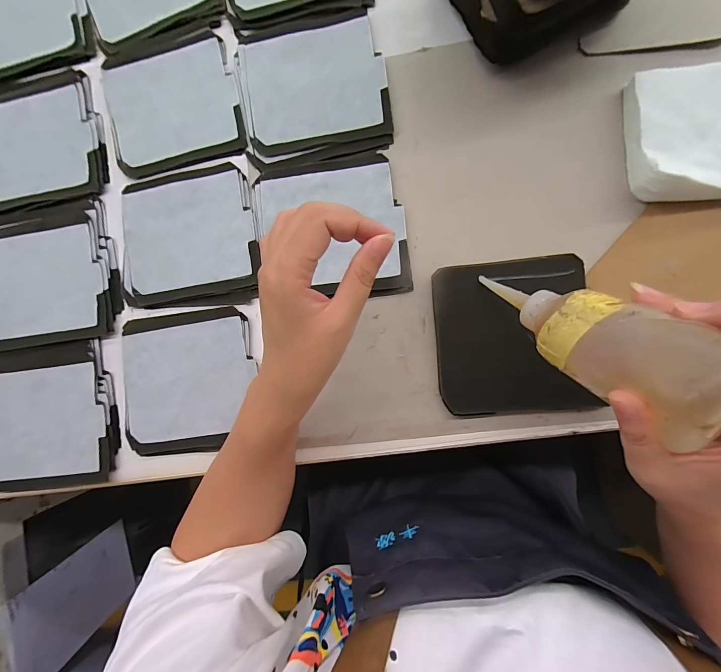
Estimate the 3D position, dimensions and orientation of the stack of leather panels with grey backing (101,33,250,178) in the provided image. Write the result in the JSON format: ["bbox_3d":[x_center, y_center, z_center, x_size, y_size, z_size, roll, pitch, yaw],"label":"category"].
[{"bbox_3d":[-0.193,-0.238,0.340,0.143,0.009,0.130,-9,87,5],"label":"stack of leather panels with grey backing"}]

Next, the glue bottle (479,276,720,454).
[{"bbox_3d":[0.139,-0.002,0.213,0.048,0.163,0.040,-41,123,3],"label":"glue bottle"}]

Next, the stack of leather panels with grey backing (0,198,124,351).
[{"bbox_3d":[-0.324,-0.066,0.339,0.145,0.012,0.145,-6,87,5],"label":"stack of leather panels with grey backing"}]

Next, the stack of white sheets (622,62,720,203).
[{"bbox_3d":[0.302,-0.171,0.277,0.131,0.026,0.113,-4,87,6],"label":"stack of white sheets"}]

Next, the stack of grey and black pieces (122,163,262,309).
[{"bbox_3d":[-0.173,-0.099,0.327,0.138,0.008,0.136,-3,87,6],"label":"stack of grey and black pieces"}]

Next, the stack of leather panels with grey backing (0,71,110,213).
[{"bbox_3d":[-0.344,-0.209,0.350,0.141,0.011,0.137,-7,87,5],"label":"stack of leather panels with grey backing"}]

